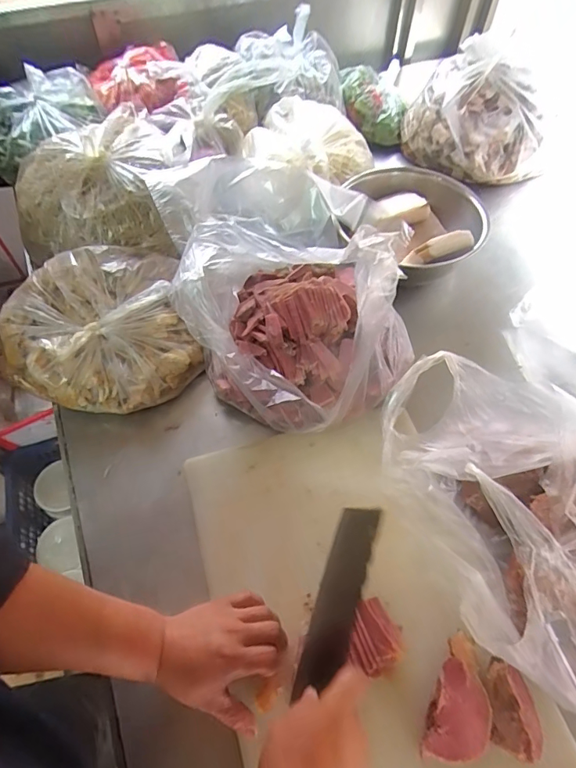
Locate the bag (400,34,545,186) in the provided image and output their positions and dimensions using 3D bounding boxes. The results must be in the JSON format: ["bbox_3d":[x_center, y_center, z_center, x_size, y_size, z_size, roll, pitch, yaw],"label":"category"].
[{"bbox_3d":[0.371,-0.526,0.915,0.272,0.187,0.196,13,56,7],"label":"bag"}]

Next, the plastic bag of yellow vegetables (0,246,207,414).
[{"bbox_3d":[-0.267,-0.070,0.661,0.258,0.123,0.222,-14,57,-11],"label":"plastic bag of yellow vegetables"}]

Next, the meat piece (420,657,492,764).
[{"bbox_3d":[0.169,0.327,0.459,0.056,0.023,0.086,21,58,13],"label":"meat piece"}]

